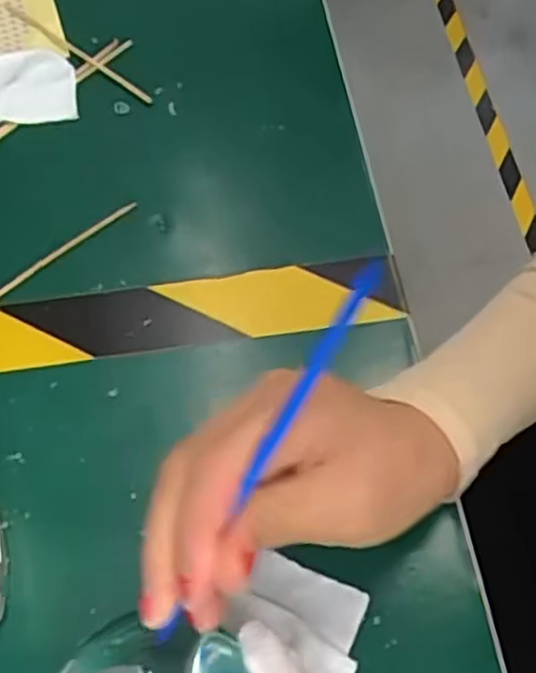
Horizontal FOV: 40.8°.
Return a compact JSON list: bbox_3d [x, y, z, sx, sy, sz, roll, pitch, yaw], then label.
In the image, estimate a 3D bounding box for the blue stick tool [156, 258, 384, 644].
[{"bbox_3d":[0.000,0.033,0.208,0.007,0.004,0.124,30,90,16],"label":"blue stick tool"}]

